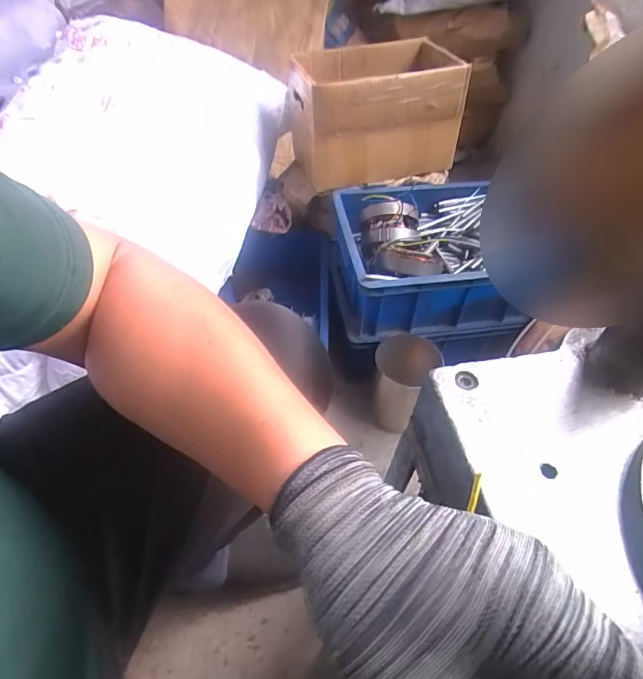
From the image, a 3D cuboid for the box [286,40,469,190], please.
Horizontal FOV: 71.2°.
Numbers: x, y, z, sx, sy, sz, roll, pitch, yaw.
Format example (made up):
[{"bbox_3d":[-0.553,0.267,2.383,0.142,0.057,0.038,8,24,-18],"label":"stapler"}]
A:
[{"bbox_3d":[0.104,-0.456,0.923,0.314,0.210,0.201,-11,51,-12],"label":"box"}]

